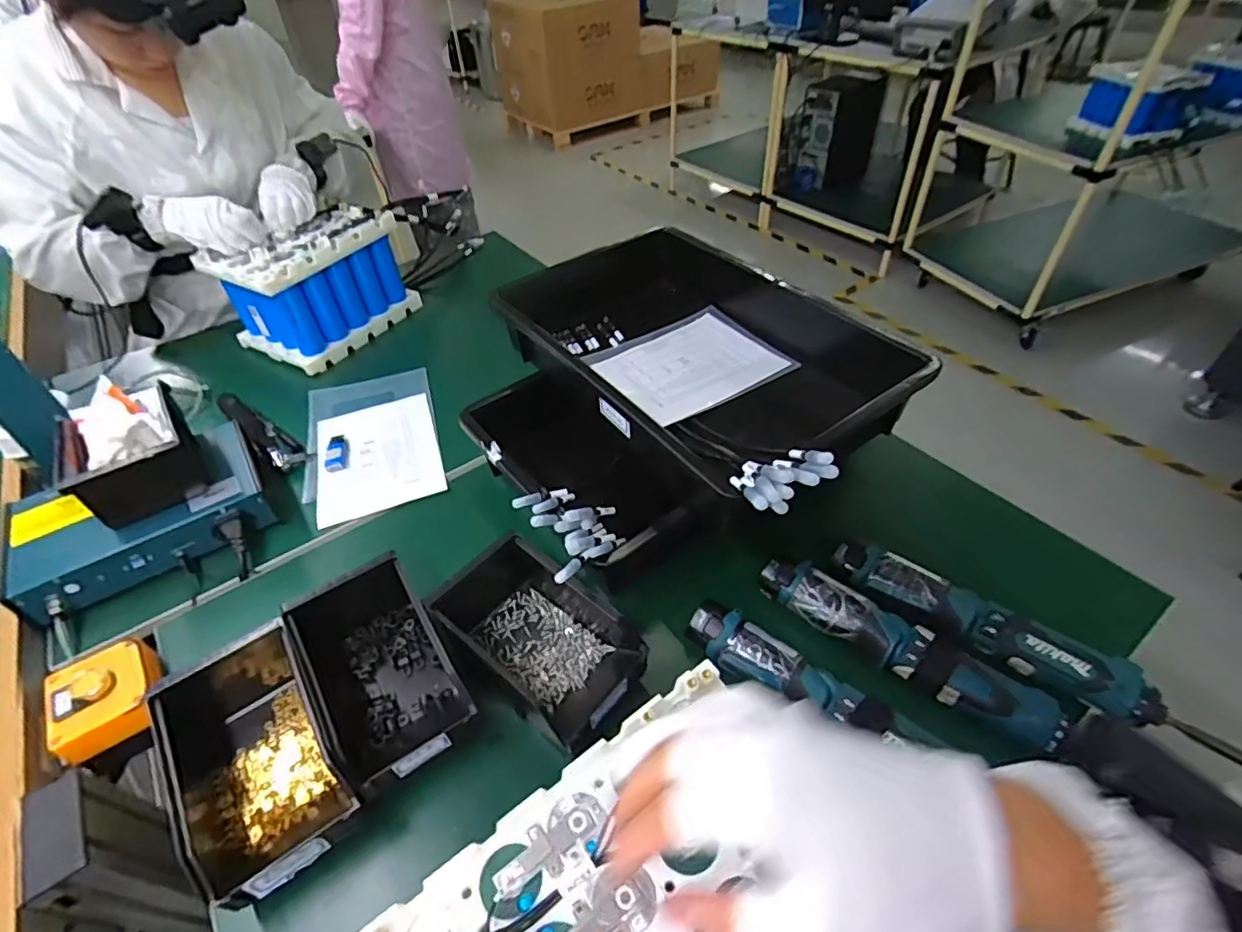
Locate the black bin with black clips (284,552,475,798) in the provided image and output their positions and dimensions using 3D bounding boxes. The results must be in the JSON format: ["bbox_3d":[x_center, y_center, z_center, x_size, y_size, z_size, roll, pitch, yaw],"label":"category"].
[{"bbox_3d":[-0.214,0.171,0.523,0.102,0.079,0.206,-28,51,-22],"label":"black bin with black clips"}]

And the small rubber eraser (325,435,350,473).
[{"bbox_3d":[-0.365,-0.018,0.759,0.028,0.009,0.060,-11,46,-7],"label":"small rubber eraser"}]

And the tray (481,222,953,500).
[{"bbox_3d":[0.073,-0.129,0.673,0.286,0.089,0.427,-31,52,-24],"label":"tray"}]

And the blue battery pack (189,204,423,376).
[{"bbox_3d":[-0.469,-0.280,0.931,0.147,0.163,0.238,26,53,26],"label":"blue battery pack"}]

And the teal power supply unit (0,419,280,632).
[{"bbox_3d":[-0.520,0.049,0.645,0.228,0.052,0.152,-27,50,-21],"label":"teal power supply unit"}]

